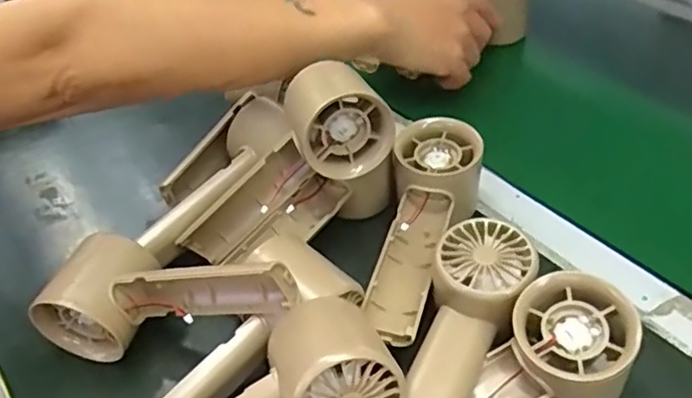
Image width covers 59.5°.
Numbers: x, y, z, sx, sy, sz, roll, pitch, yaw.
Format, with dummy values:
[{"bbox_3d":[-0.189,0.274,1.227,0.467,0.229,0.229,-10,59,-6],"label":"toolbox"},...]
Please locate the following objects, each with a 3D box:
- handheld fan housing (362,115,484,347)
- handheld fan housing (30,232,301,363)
[{"bbox_3d":[0.046,0.021,0.383,0.055,0.046,0.157,12,59,17],"label":"handheld fan housing"},{"bbox_3d":[-0.099,0.049,0.347,0.159,0.058,0.057,-8,42,17],"label":"handheld fan housing"}]

